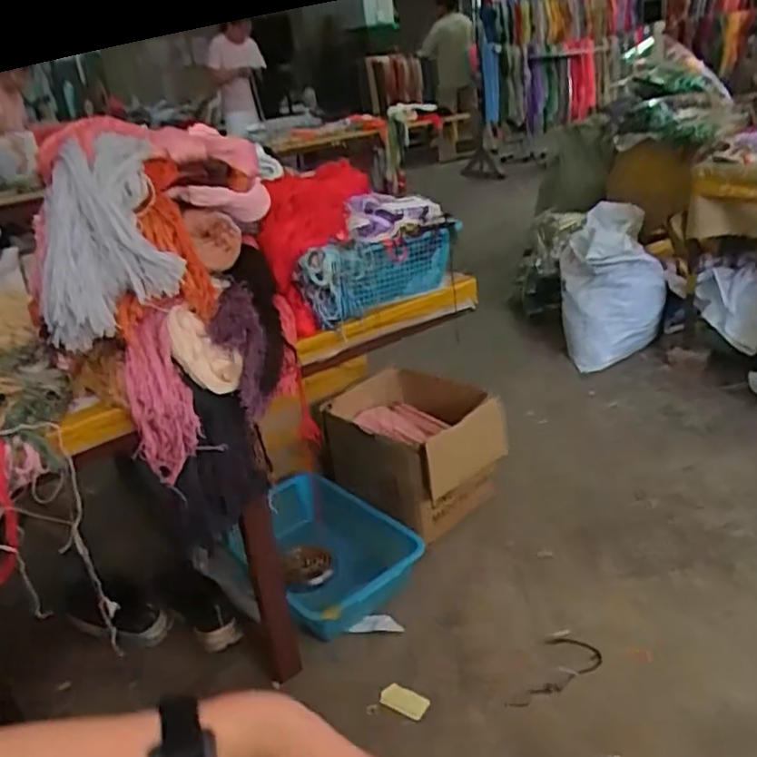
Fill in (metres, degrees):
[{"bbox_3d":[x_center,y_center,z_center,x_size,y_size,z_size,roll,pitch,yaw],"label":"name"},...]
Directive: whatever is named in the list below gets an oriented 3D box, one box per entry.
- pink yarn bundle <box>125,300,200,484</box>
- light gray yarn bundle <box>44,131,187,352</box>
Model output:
[{"bbox_3d":[-0.294,0.020,0.914,0.082,0.243,0.044,-7,3,0],"label":"pink yarn bundle"},{"bbox_3d":[-0.390,-0.203,0.958,0.185,0.222,0.242,-15,26,-15],"label":"light gray yarn bundle"}]

